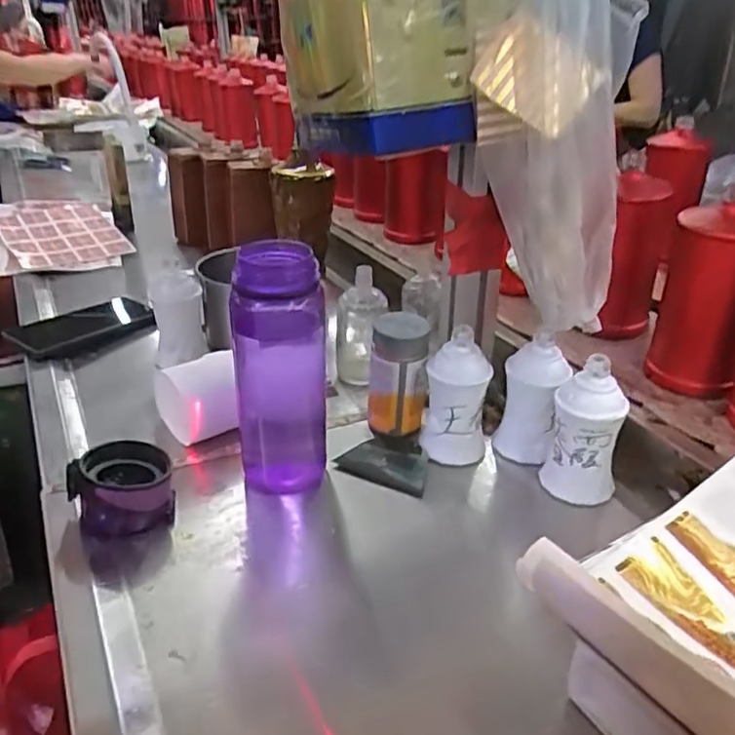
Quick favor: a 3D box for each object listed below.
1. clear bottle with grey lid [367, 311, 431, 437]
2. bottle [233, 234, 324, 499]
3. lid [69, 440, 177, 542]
[{"bbox_3d":[0.028,0.005,0.600,0.055,0.102,0.047,2,29,5],"label":"clear bottle with grey lid"},{"bbox_3d":[-0.072,-0.002,0.525,0.077,0.192,0.084,-6,30,-10],"label":"bottle"},{"bbox_3d":[-0.187,0.094,0.500,0.070,0.055,0.063,-11,31,-18],"label":"lid"}]

